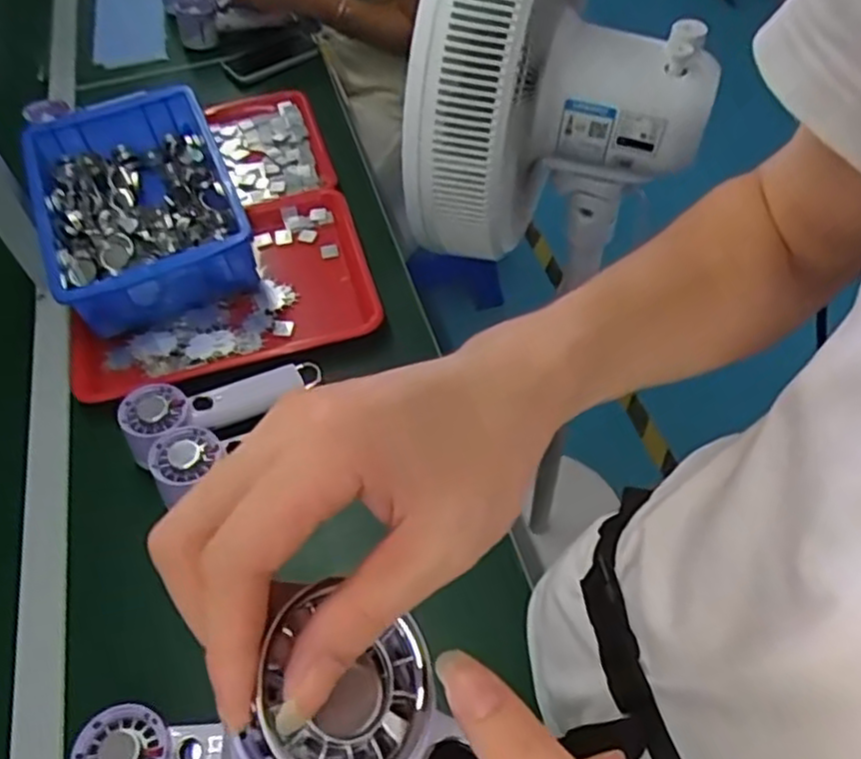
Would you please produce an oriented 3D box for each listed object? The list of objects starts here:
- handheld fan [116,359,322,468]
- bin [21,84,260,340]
[{"bbox_3d":[-0.206,0.033,0.713,0.195,0.065,0.061,-18,53,-35],"label":"handheld fan"},{"bbox_3d":[-0.338,-0.204,0.829,0.205,0.104,0.290,-24,57,-12],"label":"bin"}]

